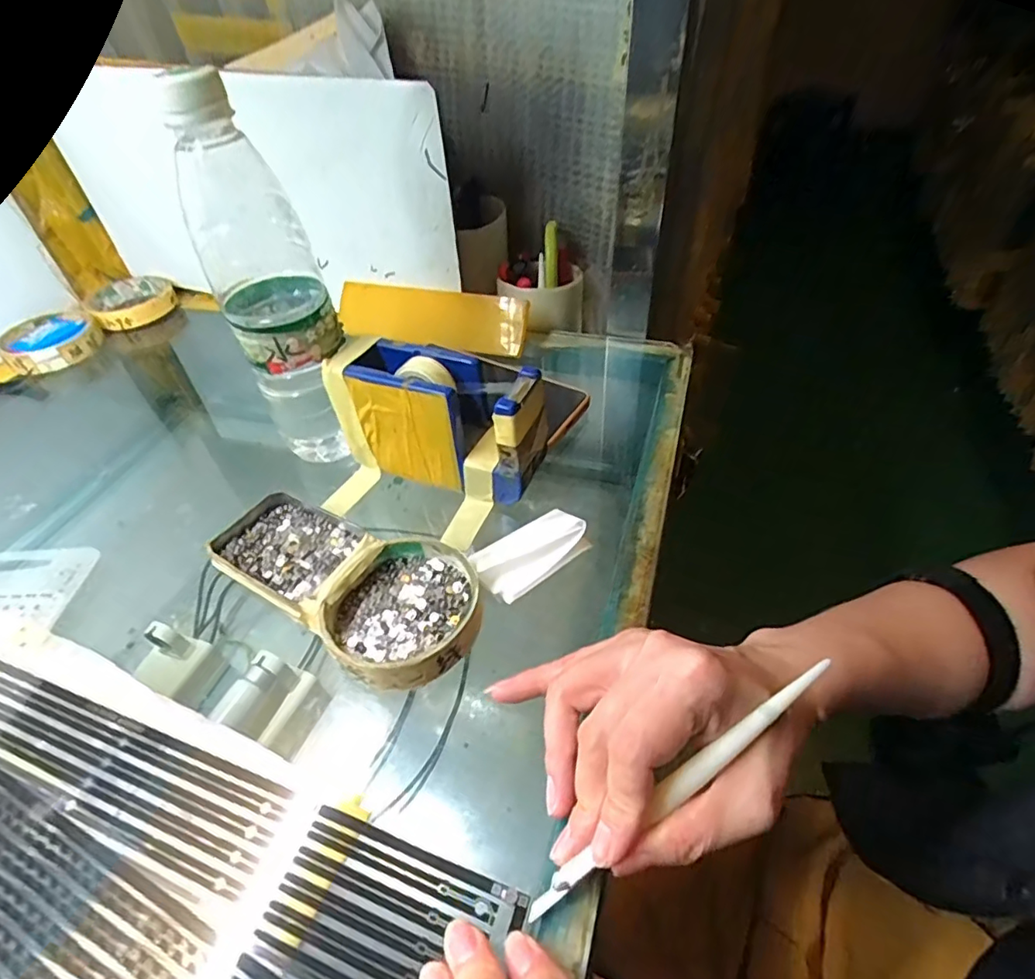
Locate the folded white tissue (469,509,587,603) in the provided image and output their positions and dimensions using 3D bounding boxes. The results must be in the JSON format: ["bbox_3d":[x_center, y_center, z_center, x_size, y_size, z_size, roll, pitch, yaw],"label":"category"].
[{"bbox_3d":[0.005,0.033,0.320,0.066,0.012,0.040,-33,52,-27],"label":"folded white tissue"}]

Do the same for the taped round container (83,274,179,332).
[{"bbox_3d":[-0.417,-0.204,0.597,0.082,0.020,0.098,-32,51,-24],"label":"taped round container"}]

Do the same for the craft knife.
[{"bbox_3d":[0.062,0.116,0.213,0.142,0.005,0.009,-37,51,-5],"label":"craft knife"}]

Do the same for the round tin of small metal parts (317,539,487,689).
[{"bbox_3d":[-0.059,0.064,0.292,0.077,0.019,0.081,-2,45,2],"label":"round tin of small metal parts"}]

